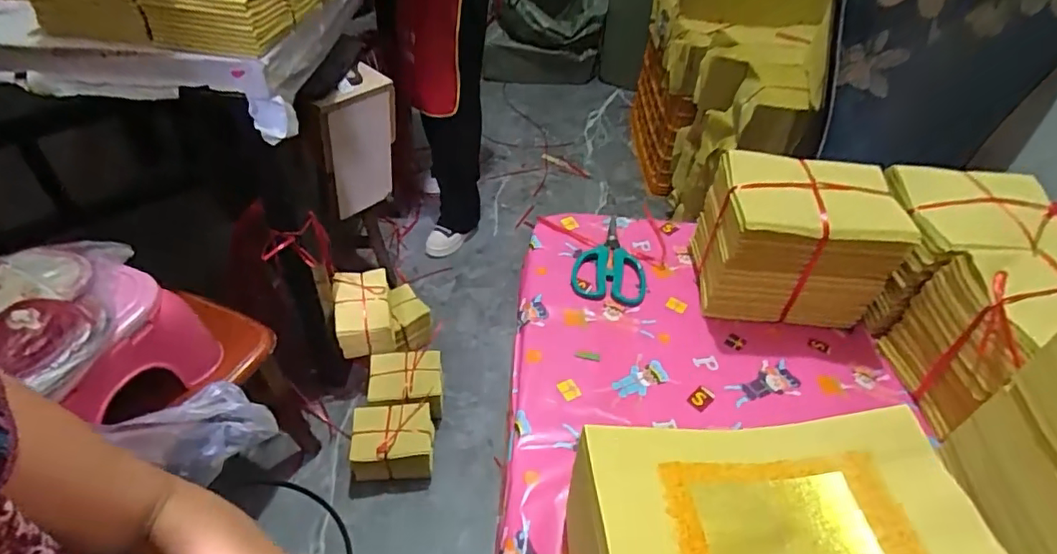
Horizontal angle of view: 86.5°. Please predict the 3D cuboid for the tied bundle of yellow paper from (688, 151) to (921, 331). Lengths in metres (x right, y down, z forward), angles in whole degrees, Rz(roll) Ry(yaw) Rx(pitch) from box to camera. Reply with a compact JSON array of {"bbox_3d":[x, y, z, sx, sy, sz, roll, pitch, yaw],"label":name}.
[{"bbox_3d":[0.278,-0.036,0.598,0.169,0.150,0.116,4,43,-1],"label":"tied bundle of yellow paper"}]

